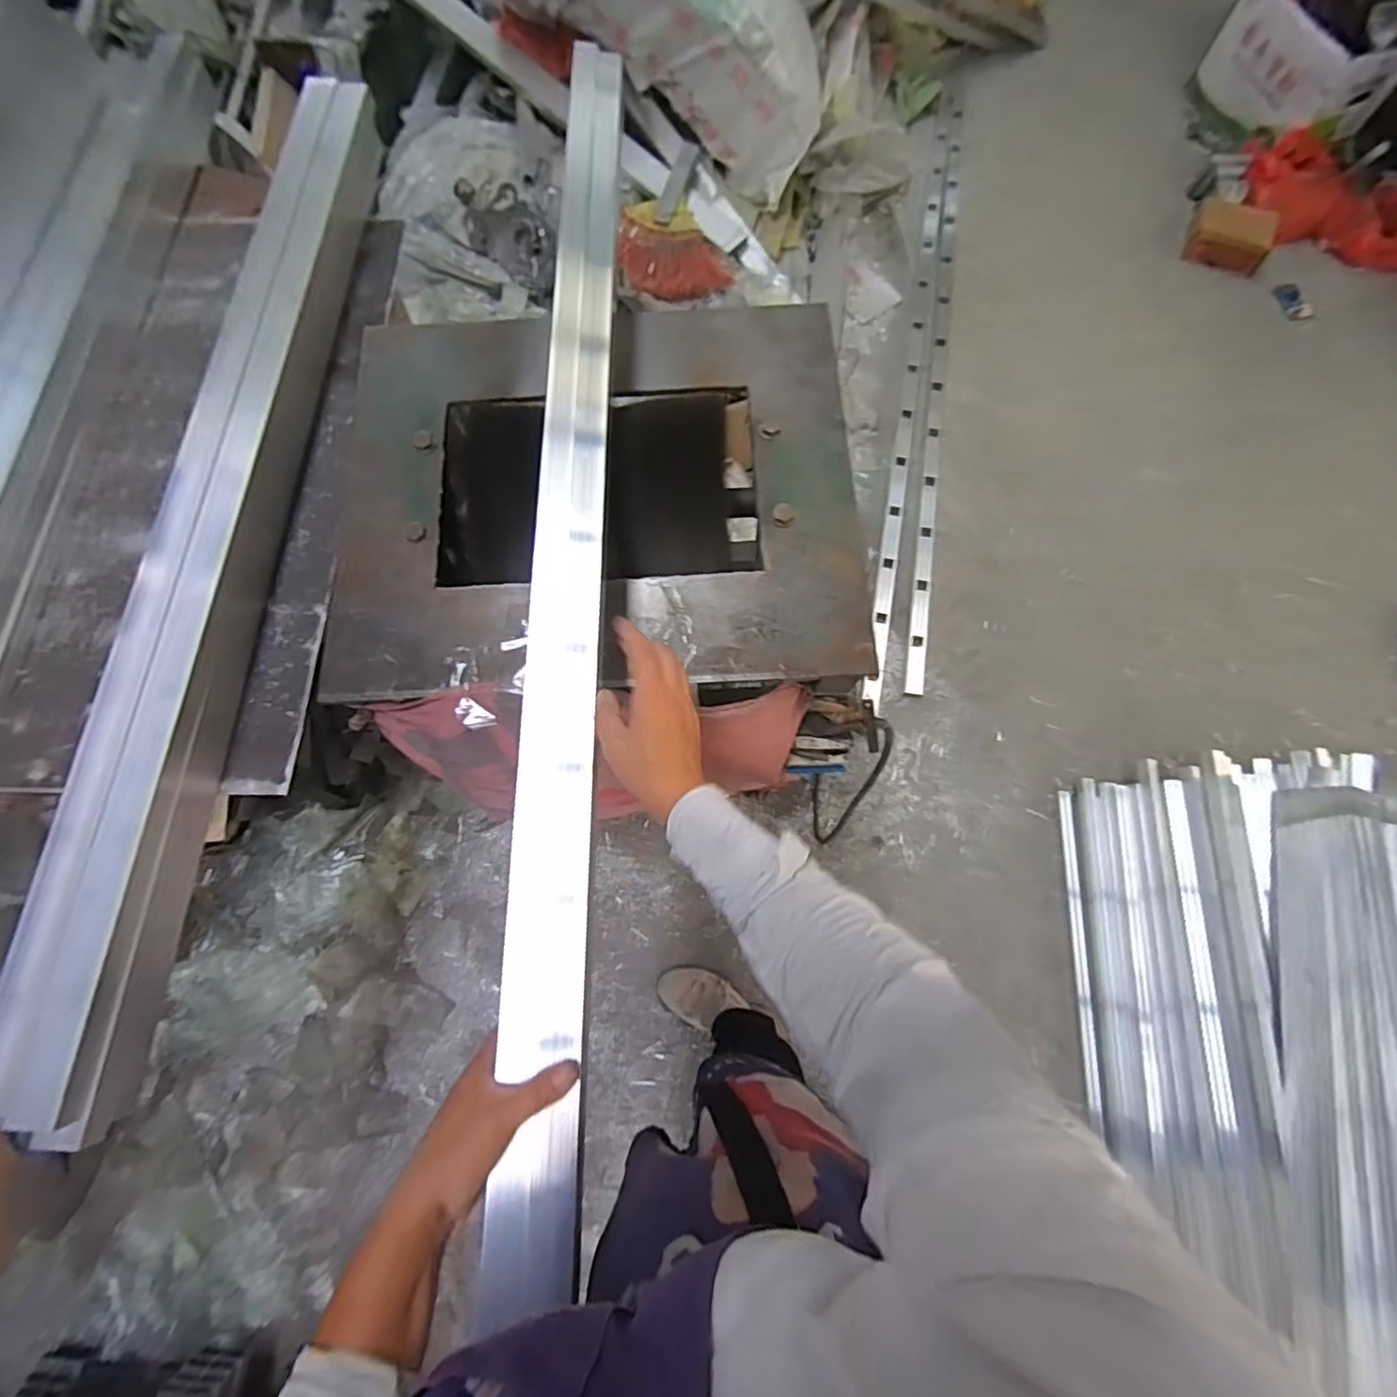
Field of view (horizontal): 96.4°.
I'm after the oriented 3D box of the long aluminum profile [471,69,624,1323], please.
[{"bbox_3d":[-0.117,-0.174,0.584,0.063,0.023,1.183,-1,73,1],"label":"long aluminum profile"}]

